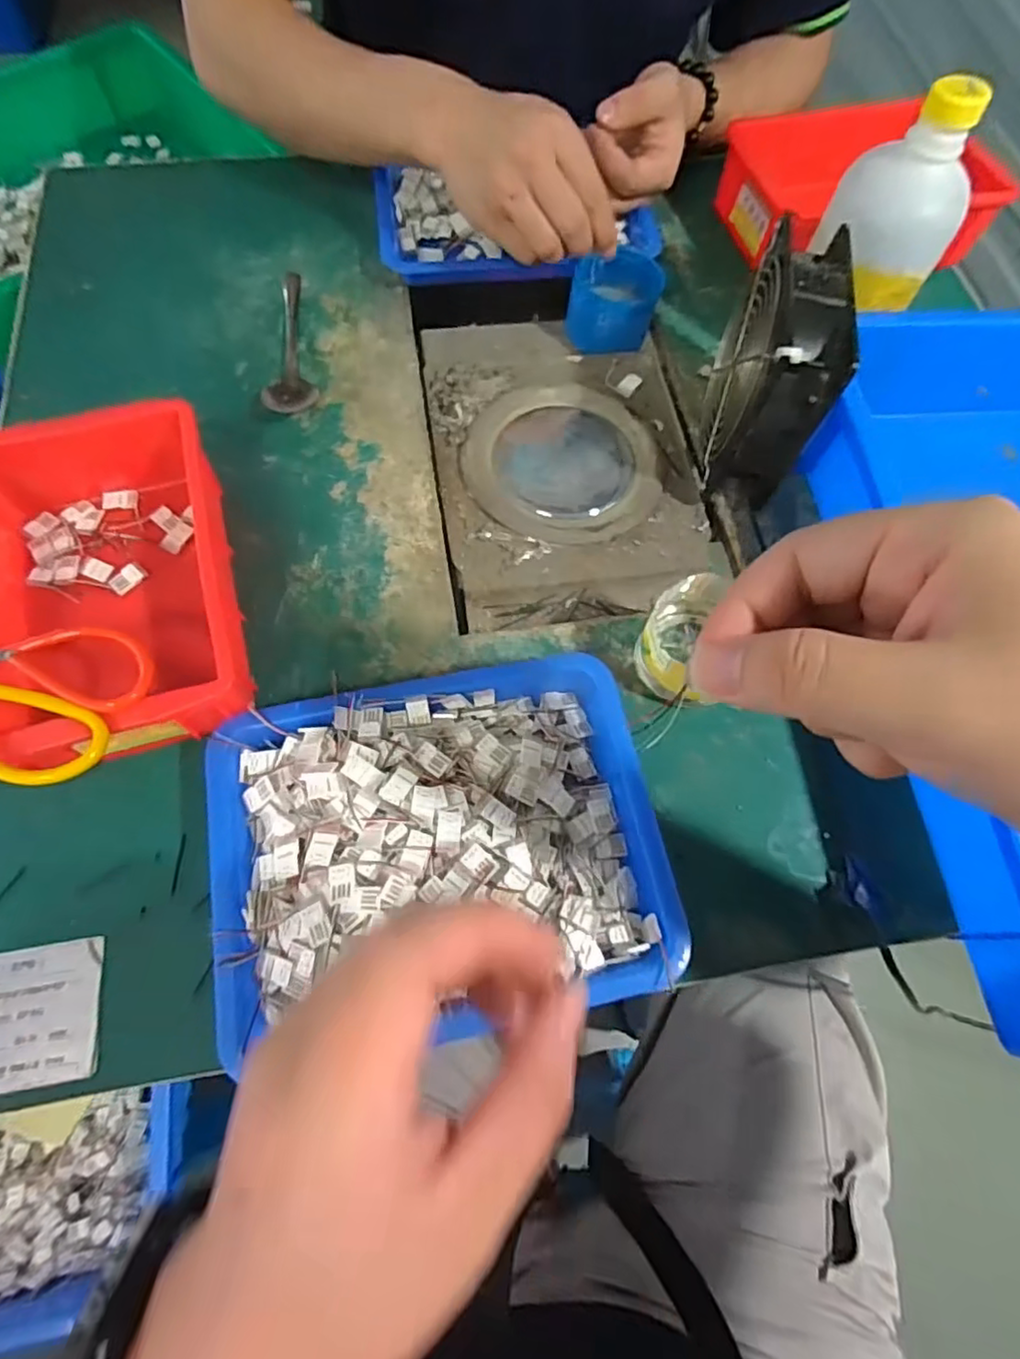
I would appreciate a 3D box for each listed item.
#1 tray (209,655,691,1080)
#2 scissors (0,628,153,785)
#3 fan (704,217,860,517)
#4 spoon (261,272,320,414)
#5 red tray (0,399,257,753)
[{"bbox_3d":[-0.031,0.080,0.318,0.220,0.037,0.170,-14,70,-8],"label":"tray"},{"bbox_3d":[-0.222,0.003,0.292,0.098,0.017,0.077,21,69,6],"label":"scissors"},{"bbox_3d":[0.164,-0.189,0.407,0.050,0.131,0.116,7,68,0],"label":"fan"},{"bbox_3d":[-0.157,-0.242,0.452,0.033,0.012,0.135,-7,69,-6],"label":"spoon"},{"bbox_3d":[-0.227,-0.053,0.363,0.136,0.063,0.200,-16,70,-9],"label":"red tray"}]

